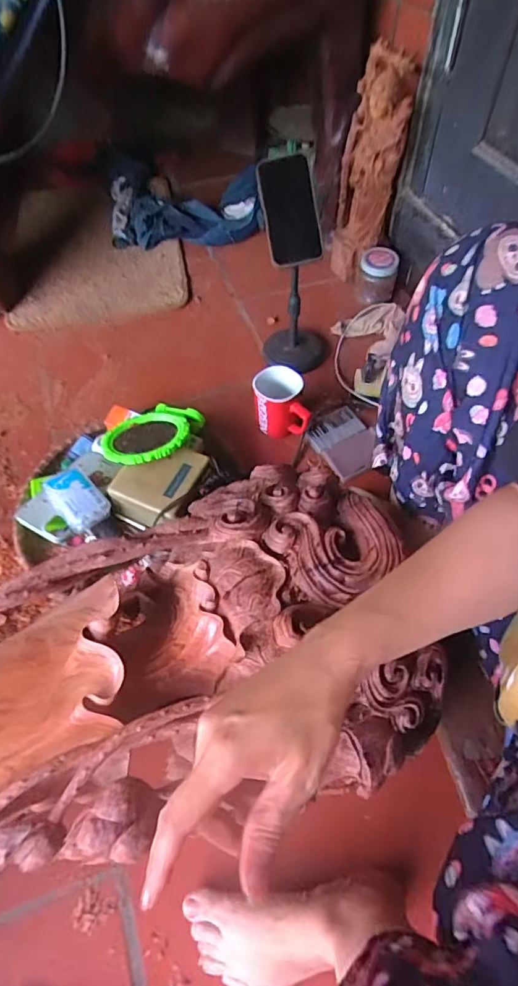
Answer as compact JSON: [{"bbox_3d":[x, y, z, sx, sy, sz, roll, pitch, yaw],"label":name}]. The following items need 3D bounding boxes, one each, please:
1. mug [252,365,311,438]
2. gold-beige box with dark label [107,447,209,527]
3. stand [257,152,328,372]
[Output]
[{"bbox_3d":[0.033,-0.139,0.802,0.077,0.091,0.092,-9,57,-5],"label":"mug"},{"bbox_3d":[-0.144,-0.014,0.718,0.105,0.058,0.120,21,59,14],"label":"gold-beige box with dark label"},{"bbox_3d":[0.066,-0.347,0.820,0.121,0.296,0.097,-3,57,-1],"label":"stand"}]

